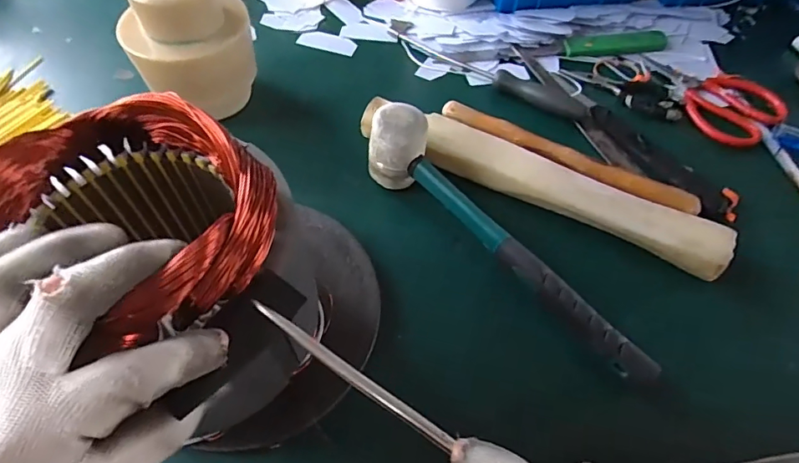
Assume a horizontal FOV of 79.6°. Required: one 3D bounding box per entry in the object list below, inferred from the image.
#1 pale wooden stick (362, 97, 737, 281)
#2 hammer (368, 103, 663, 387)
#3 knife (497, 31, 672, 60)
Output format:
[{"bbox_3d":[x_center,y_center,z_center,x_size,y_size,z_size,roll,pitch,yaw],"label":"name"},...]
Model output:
[{"bbox_3d":[0.116,-0.052,0.425,0.333,0.027,0.041,25,59,14],"label":"pale wooden stick"},{"bbox_3d":[0.080,0.005,0.377,0.287,0.076,0.042,40,64,22],"label":"hammer"},{"bbox_3d":[0.215,-0.218,0.558,0.193,0.021,0.034,0,56,-2],"label":"knife"}]

